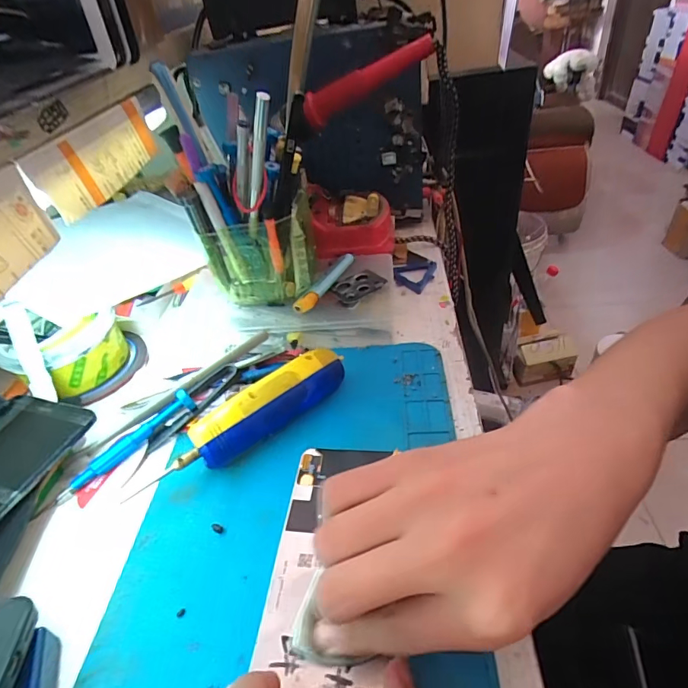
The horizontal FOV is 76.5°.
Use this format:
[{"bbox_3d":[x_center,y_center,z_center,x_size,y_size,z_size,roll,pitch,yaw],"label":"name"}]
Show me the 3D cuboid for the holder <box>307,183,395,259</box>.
[{"bbox_3d":[0.009,-0.128,0.457,0.084,0.046,0.091,-9,40,1],"label":"holder"}]

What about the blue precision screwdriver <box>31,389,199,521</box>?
[{"bbox_3d":[-0.155,0.074,0.303,0.115,0.012,0.010,-41,53,-19],"label":"blue precision screwdriver"}]

